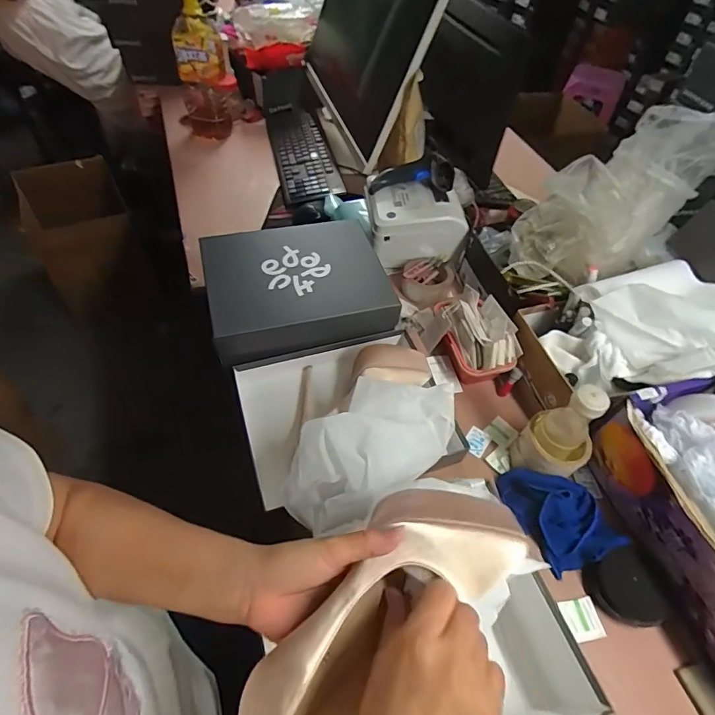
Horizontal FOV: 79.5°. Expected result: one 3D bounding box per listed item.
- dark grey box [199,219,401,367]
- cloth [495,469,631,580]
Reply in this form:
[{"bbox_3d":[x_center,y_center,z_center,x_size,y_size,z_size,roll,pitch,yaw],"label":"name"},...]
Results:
[{"bbox_3d":[-0.108,-0.129,0.743,0.286,0.073,0.235,-13,55,-14],"label":"dark grey box"},{"bbox_3d":[0.274,0.212,0.596,0.092,0.047,0.149,-24,58,-21],"label":"cloth"}]

